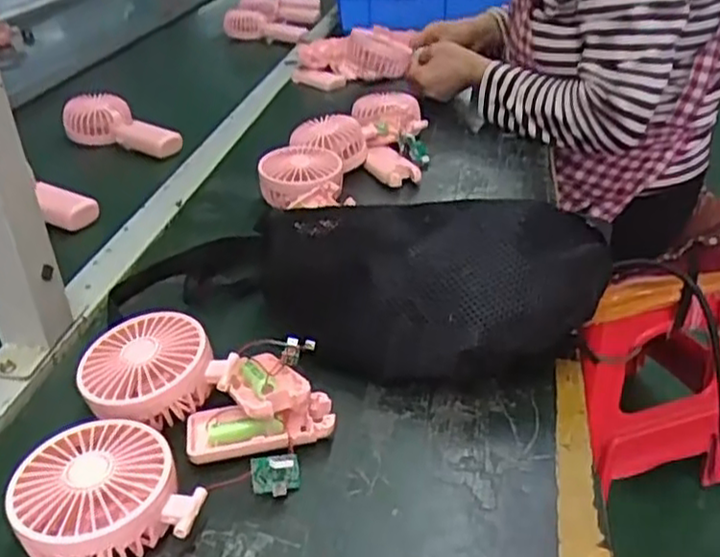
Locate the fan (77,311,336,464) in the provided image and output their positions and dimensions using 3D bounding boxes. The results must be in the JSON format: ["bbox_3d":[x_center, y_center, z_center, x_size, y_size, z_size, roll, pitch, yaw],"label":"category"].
[{"bbox_3d":[-0.103,0.071,0.480,0.176,0.045,0.095,18,36,7],"label":"fan"}]

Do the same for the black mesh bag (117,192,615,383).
[{"bbox_3d":[-0.014,-0.004,0.543,0.379,0.104,0.124,9,34,16],"label":"black mesh bag"}]

